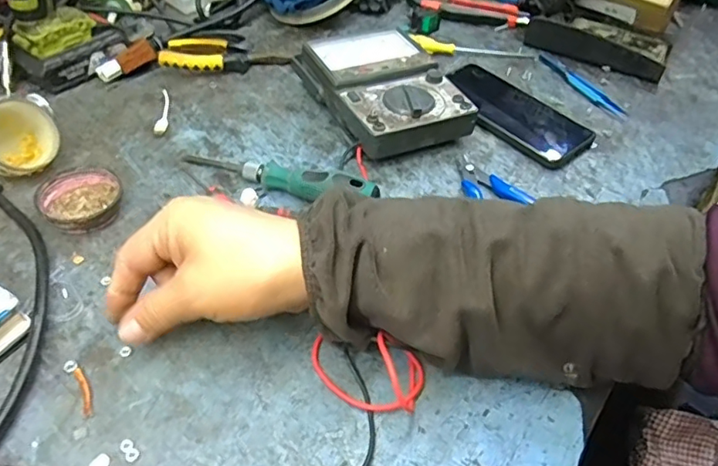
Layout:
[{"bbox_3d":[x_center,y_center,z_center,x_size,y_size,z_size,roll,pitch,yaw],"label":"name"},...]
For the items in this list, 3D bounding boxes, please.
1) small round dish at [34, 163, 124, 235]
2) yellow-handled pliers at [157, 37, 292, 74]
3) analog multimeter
[{"bbox_3d":[-0.221,-0.026,0.440,0.060,0.017,0.060,2,47,-3],"label":"small round dish"},{"bbox_3d":[-0.144,-0.193,0.598,0.133,0.022,0.048,-8,48,-12],"label":"yellow-handled pliers"},{"bbox_3d":[0.020,-0.143,0.543,0.109,0.049,0.174,-17,51,-19],"label":"analog multimeter"}]

